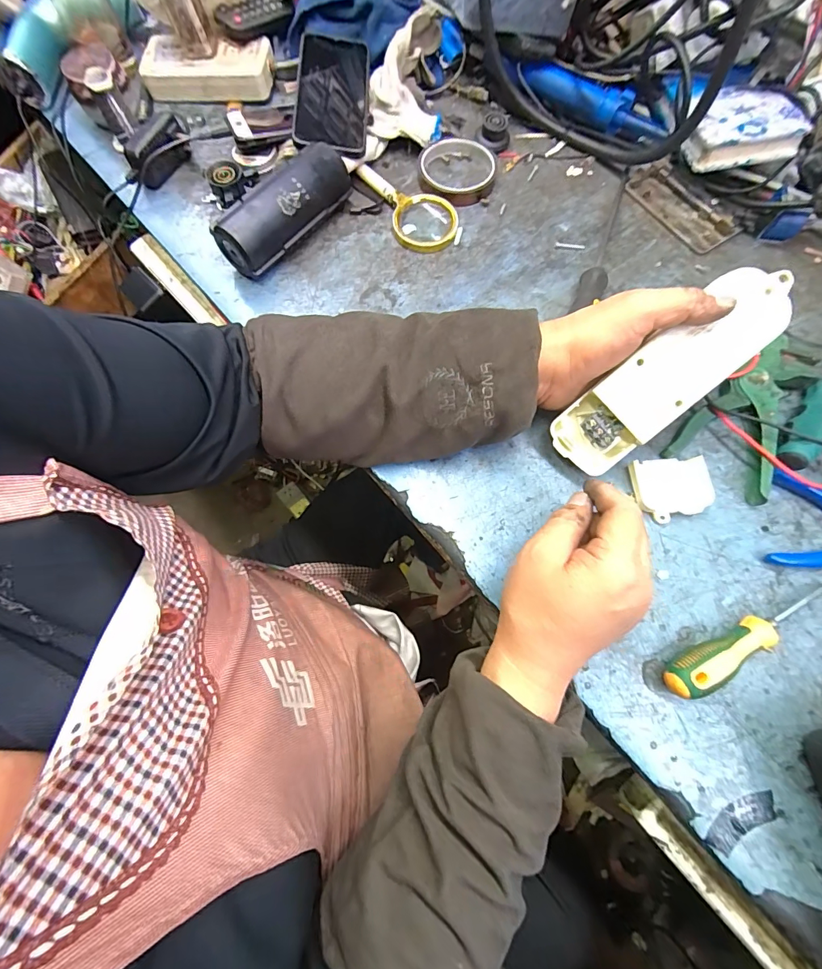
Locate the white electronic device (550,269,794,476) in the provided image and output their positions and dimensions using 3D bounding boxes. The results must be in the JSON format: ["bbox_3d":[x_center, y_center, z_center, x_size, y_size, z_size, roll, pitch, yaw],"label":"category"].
[{"bbox_3d":[0.195,-0.080,0.318,0.179,0.030,0.057,-41,74,21],"label":"white electronic device"}]

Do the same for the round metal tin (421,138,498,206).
[{"bbox_3d":[0.054,-0.360,0.474,0.082,0.014,0.091,-7,72,-2],"label":"round metal tin"}]

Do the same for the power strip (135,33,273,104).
[{"bbox_3d":[-0.245,-0.501,0.501,0.154,0.033,0.064,-1,72,0],"label":"power strip"}]

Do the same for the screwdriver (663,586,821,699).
[{"bbox_3d":[0.253,0.114,0.306,0.154,0.029,0.027,-23,73,-7],"label":"screwdriver"}]

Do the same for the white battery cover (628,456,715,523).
[{"bbox_3d":[0.221,0.002,0.351,0.062,0.013,0.052,-6,72,-2],"label":"white battery cover"}]

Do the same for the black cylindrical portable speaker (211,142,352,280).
[{"bbox_3d":[-0.128,-0.281,0.428,0.055,0.053,0.152,32,75,10],"label":"black cylindrical portable speaker"}]

